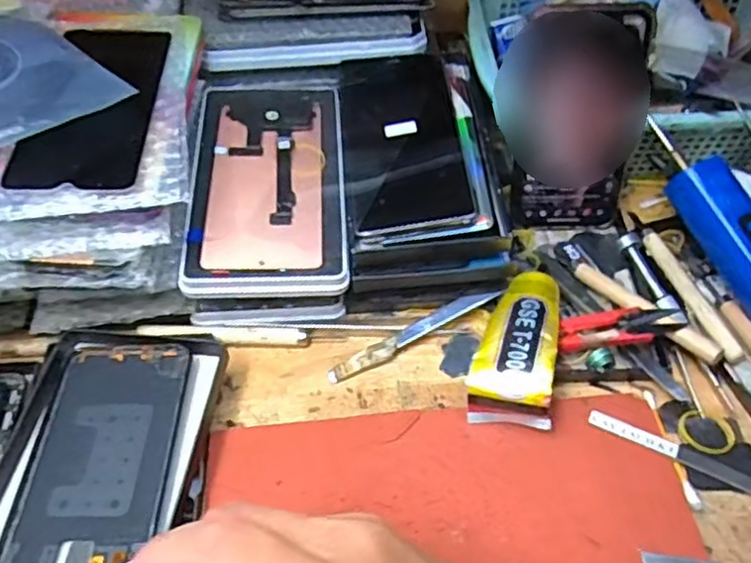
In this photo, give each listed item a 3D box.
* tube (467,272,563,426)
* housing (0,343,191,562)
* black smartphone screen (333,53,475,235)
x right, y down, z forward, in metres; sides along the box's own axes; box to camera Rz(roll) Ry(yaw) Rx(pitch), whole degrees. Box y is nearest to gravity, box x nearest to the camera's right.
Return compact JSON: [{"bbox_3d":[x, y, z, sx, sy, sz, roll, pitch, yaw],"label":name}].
[{"bbox_3d":[0.083,0.038,0.407,0.048,0.033,0.090,7,51,7],"label":"tube"},{"bbox_3d":[-0.145,0.100,0.354,0.075,0.009,0.156,3,51,2],"label":"housing"},{"bbox_3d":[0.017,-0.100,0.459,0.076,0.011,0.161,-11,56,5],"label":"black smartphone screen"}]

